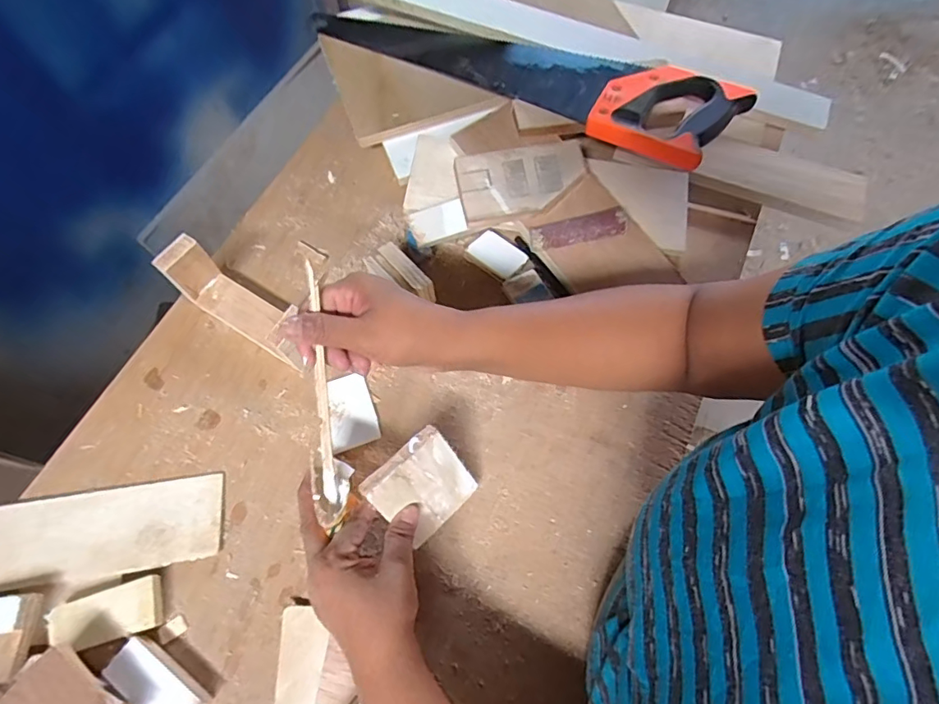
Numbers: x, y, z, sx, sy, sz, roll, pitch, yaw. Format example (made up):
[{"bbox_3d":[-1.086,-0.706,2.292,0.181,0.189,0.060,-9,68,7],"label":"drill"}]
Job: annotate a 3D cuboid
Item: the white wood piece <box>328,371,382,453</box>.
[{"bbox_3d":[-0.114,0.056,0.484,0.043,0.006,0.070,-16,68,-8],"label":"white wood piece"}]

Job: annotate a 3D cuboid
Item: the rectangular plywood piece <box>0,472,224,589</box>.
[{"bbox_3d":[-0.318,0.156,0.439,0.197,0.008,0.073,-8,67,-4],"label":"rectangular plywood piece"}]

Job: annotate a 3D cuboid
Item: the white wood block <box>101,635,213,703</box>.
[{"bbox_3d":[-0.236,0.255,0.383,0.076,0.022,0.033,35,70,14],"label":"white wood block"}]

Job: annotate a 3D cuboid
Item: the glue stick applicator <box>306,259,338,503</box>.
[{"bbox_3d":[-0.106,0.027,0.364,0.009,0.008,0.180,0,107,-1],"label":"glue stick applicator"}]

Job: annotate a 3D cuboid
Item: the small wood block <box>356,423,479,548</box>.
[{"bbox_3d":[-0.038,0.114,0.422,0.076,0.078,0.013,-40,31,-16],"label":"small wood block"}]

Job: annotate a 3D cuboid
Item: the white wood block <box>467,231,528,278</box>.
[{"bbox_3d":[0.031,-0.104,0.547,0.057,0.016,0.037,36,71,14],"label":"white wood block"}]

